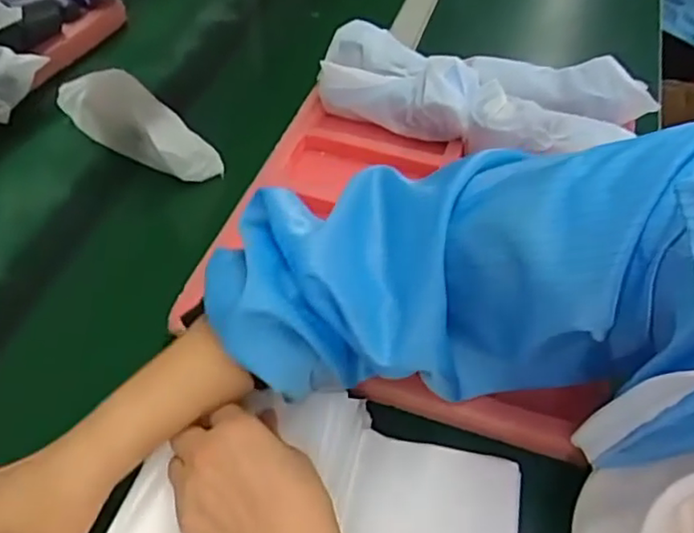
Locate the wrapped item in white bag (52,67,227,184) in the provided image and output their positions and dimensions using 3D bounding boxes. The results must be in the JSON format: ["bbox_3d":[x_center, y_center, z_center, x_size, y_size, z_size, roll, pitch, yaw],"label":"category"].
[{"bbox_3d":[-0.218,-0.146,0.659,0.187,0.057,0.064,33,57,24],"label":"wrapped item in white bag"}]

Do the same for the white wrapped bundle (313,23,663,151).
[{"bbox_3d":[0.135,-0.175,0.648,0.325,0.055,0.132,13,51,10],"label":"white wrapped bundle"}]

